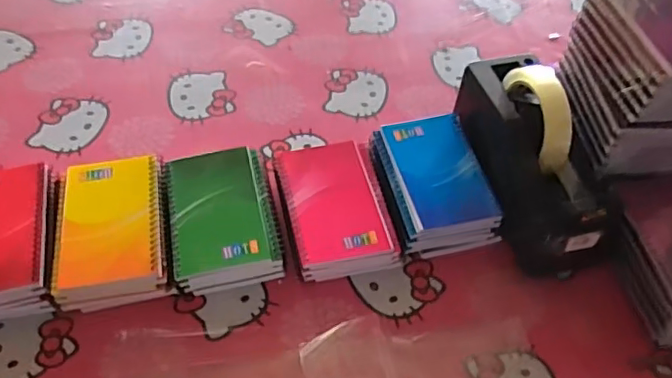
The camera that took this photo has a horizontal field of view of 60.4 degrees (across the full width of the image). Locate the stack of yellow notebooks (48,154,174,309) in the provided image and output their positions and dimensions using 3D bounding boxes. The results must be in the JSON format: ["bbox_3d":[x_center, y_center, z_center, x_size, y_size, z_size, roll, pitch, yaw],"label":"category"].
[{"bbox_3d":[-0.201,0.037,0.523,0.091,0.043,0.132,-8,53,-10],"label":"stack of yellow notebooks"}]

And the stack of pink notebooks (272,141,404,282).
[{"bbox_3d":[0.000,0.019,0.550,0.096,0.035,0.136,-10,53,-10],"label":"stack of pink notebooks"}]

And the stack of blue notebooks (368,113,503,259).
[{"bbox_3d":[0.092,-0.006,0.565,0.096,0.044,0.131,-8,53,-10],"label":"stack of blue notebooks"}]

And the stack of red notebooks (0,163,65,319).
[{"bbox_3d":[-0.294,0.047,0.509,0.100,0.044,0.142,-7,52,-8],"label":"stack of red notebooks"}]

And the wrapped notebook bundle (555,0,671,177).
[{"bbox_3d":[0.286,-0.106,0.528,0.108,0.103,0.142,-7,52,-9],"label":"wrapped notebook bundle"}]

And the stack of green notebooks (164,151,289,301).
[{"bbox_3d":[-0.104,0.027,0.537,0.094,0.035,0.134,-10,53,-11],"label":"stack of green notebooks"}]

